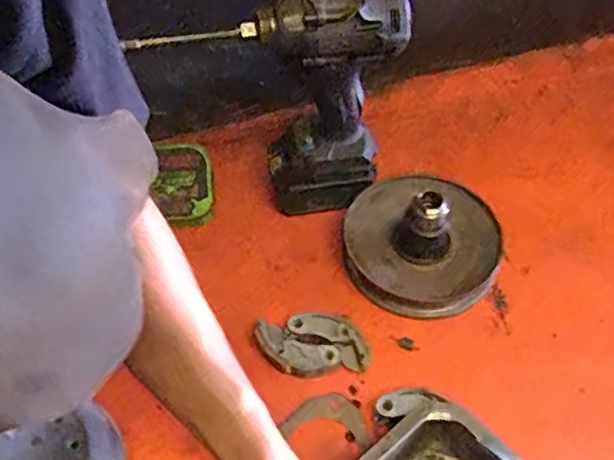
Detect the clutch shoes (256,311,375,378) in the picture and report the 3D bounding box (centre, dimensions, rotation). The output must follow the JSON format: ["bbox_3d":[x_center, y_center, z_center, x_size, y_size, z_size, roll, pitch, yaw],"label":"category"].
[{"bbox_3d":[0.004,0.110,0.592,0.100,0.022,0.064,-7,52,-5],"label":"clutch shoes"}]

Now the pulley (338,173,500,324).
[{"bbox_3d":[0.118,0.000,0.630,0.153,0.081,0.145,0,51,0],"label":"pulley"}]

